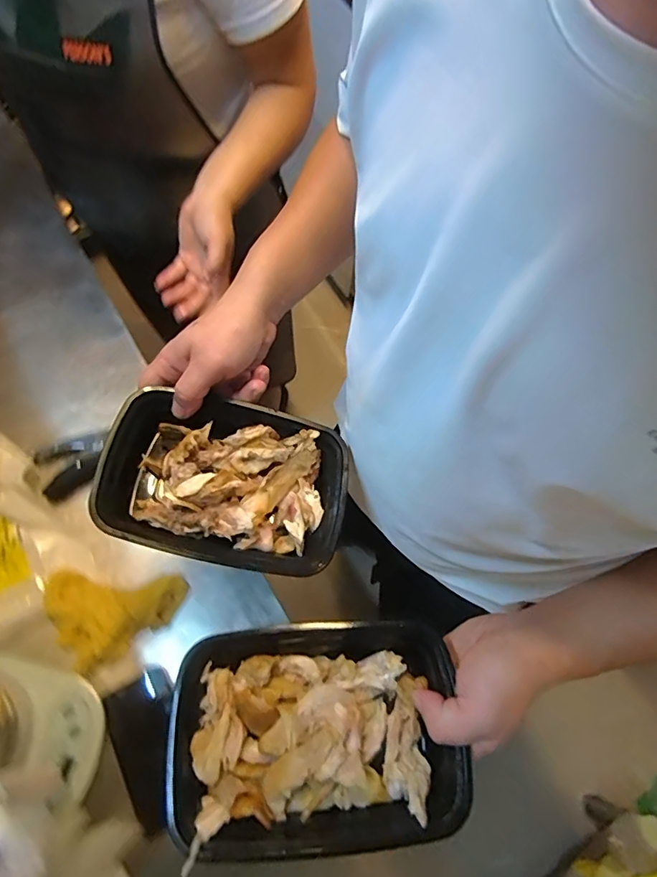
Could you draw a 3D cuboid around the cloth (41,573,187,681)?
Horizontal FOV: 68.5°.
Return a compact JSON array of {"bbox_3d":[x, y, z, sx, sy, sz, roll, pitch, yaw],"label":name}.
[{"bbox_3d":[-0.264,0.194,0.596,0.144,0.024,0.124,-34,71,-17],"label":"cloth"}]

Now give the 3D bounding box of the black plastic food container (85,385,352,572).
[{"bbox_3d":[-0.091,0.039,0.436,0.209,0.056,0.142,13,75,-7],"label":"black plastic food container"}]

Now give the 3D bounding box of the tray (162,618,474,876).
[{"bbox_3d":[-0.011,0.216,0.361,0.205,0.038,0.144,-3,65,-4],"label":"tray"}]

